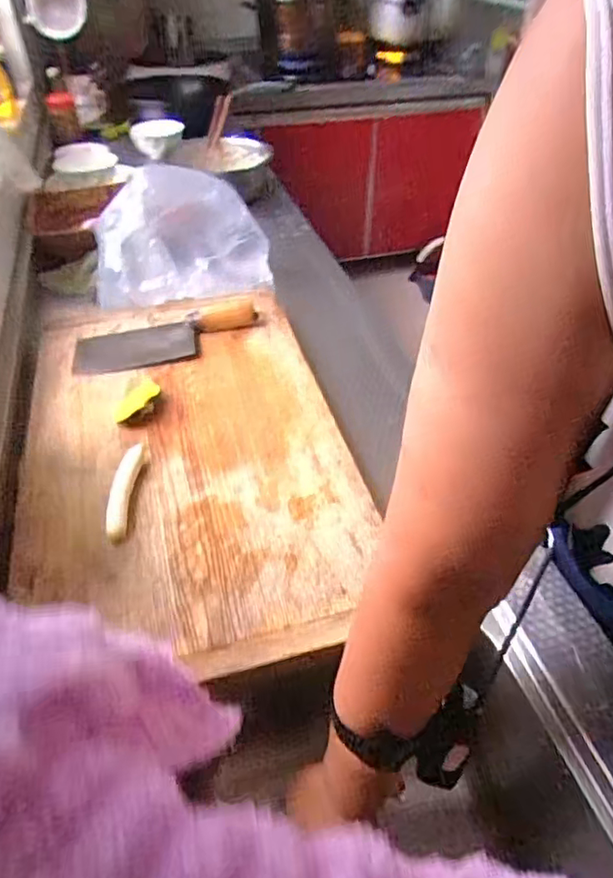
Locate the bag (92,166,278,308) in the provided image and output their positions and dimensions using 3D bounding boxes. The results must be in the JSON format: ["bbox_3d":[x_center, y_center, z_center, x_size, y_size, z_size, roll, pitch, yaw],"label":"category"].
[{"bbox_3d":[-0.177,-0.300,0.788,0.253,0.169,0.130,-14,46,-15],"label":"bag"}]

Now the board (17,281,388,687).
[{"bbox_3d":[-0.133,-0.008,0.611,0.326,0.016,0.540,-10,46,-11],"label":"board"}]

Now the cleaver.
[{"bbox_3d":[-0.178,-0.134,0.717,0.238,0.021,0.095,-13,46,-14],"label":"cleaver"}]

